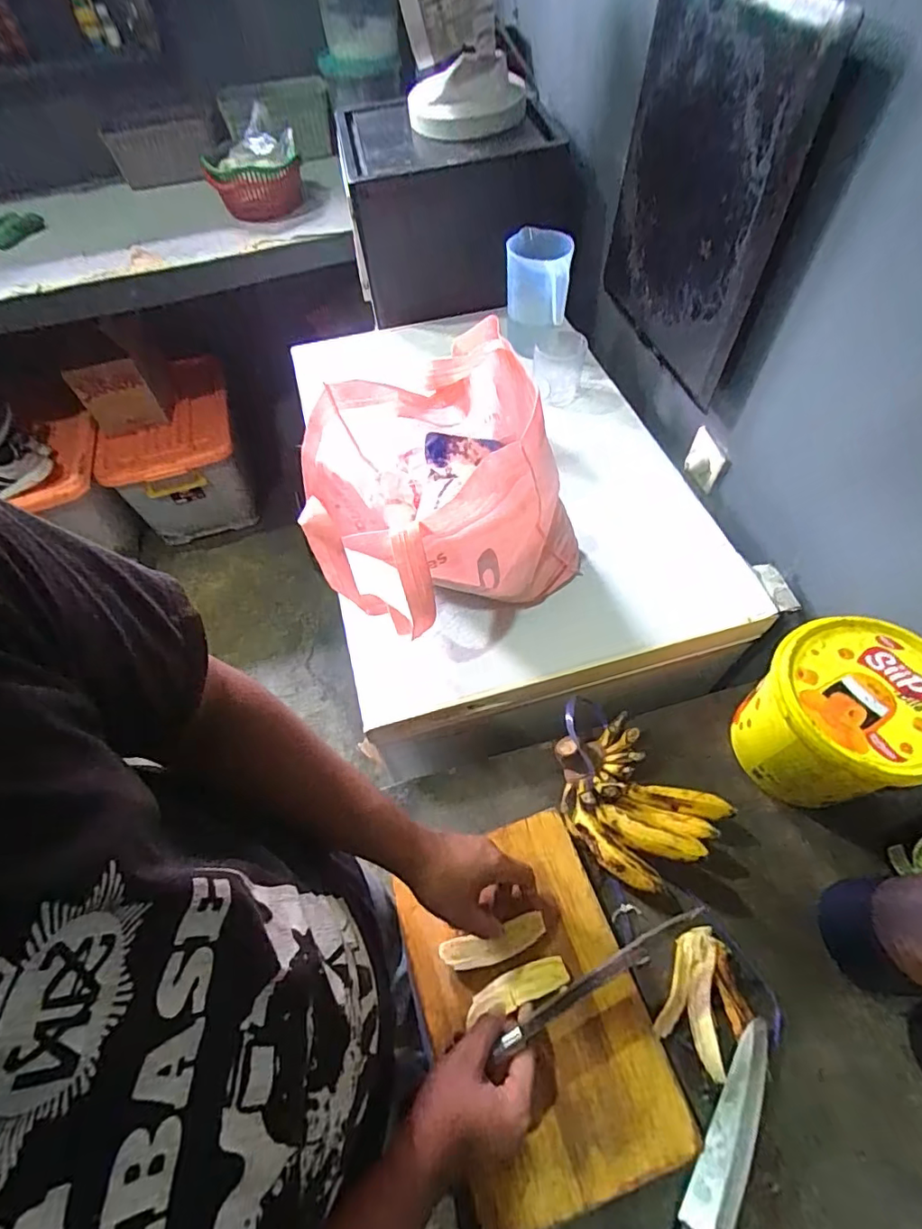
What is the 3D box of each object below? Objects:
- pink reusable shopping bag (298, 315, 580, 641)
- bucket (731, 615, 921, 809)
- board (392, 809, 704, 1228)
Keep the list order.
[{"bbox_3d":[-0.046,-0.147,0.628,0.312,0.288,0.298,-36,63,-18],"label":"pink reusable shopping bag"},{"bbox_3d":[0.401,0.112,0.575,0.166,0.154,0.154,-2,58,3],"label":"bucket"},{"bbox_3d":[0.063,0.370,0.512,0.202,0.024,0.293,-18,59,-8],"label":"board"}]

